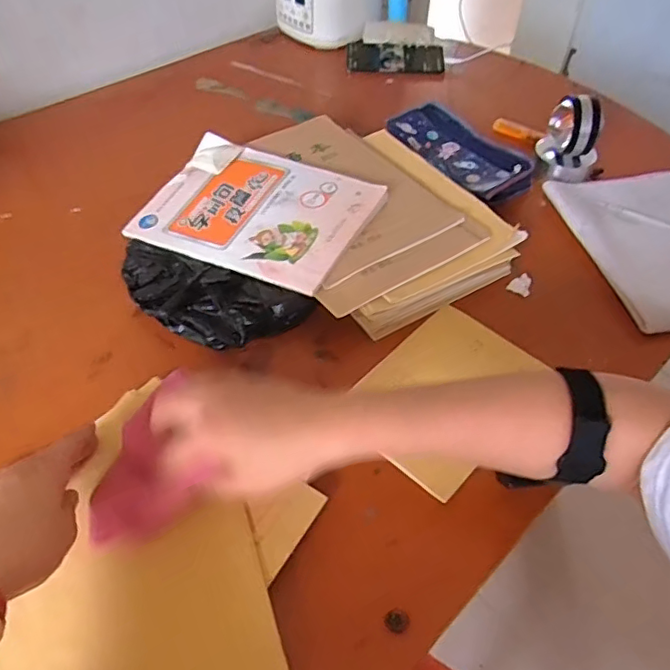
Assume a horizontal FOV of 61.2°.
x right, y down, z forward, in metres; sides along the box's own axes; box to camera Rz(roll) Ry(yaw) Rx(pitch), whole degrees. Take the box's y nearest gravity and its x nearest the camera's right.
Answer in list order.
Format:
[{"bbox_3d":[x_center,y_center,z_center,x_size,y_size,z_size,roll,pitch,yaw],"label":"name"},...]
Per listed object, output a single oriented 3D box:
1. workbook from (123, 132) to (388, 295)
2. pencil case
[{"bbox_3d":[-0.084,-0.136,0.598,0.233,0.012,0.164,20,60,20],"label":"workbook"},{"bbox_3d":[0.156,-0.227,0.701,0.097,0.027,0.188,-25,55,-20],"label":"pencil case"}]

